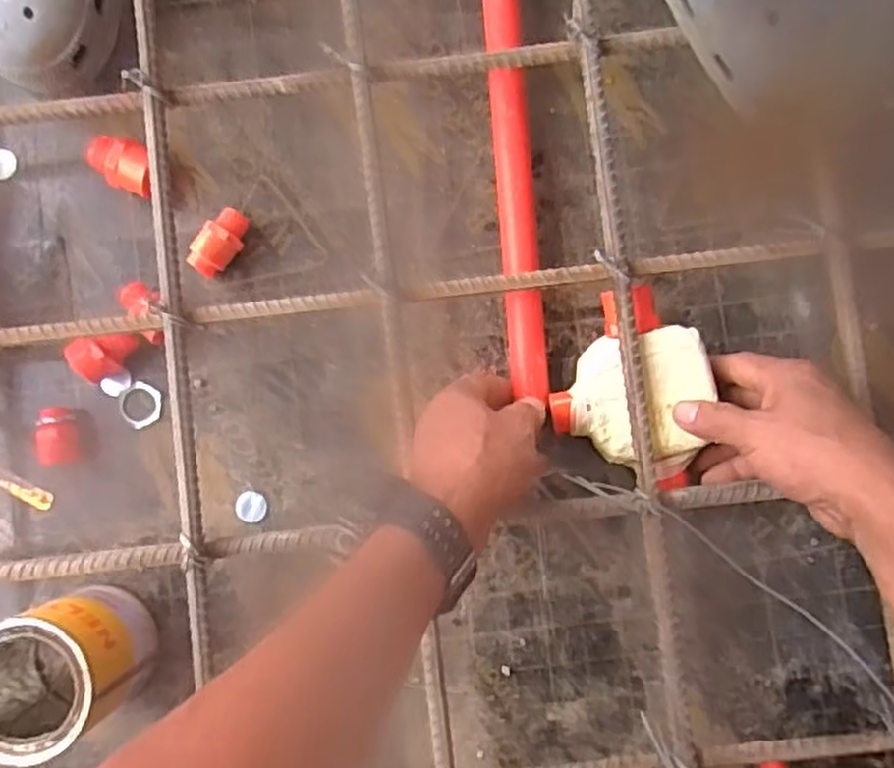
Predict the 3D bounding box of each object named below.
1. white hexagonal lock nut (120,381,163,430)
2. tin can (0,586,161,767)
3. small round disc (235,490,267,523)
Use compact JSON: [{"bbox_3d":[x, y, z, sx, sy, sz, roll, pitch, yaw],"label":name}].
[{"bbox_3d":[-0.221,0.014,0.542,0.030,0.012,0.029,43,87,4],"label":"white hexagonal lock nut"},{"bbox_3d":[-0.247,0.179,0.485,0.087,0.102,0.073,-25,86,-1],"label":"tin can"},{"bbox_3d":[-0.140,0.088,0.539,0.022,0.004,0.023,0,86,1],"label":"small round disc"}]

